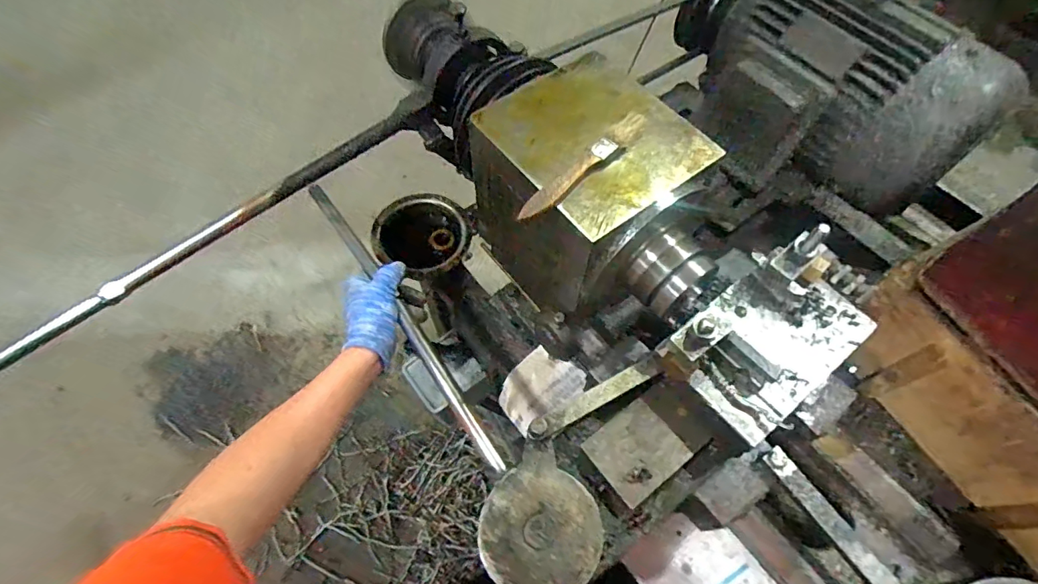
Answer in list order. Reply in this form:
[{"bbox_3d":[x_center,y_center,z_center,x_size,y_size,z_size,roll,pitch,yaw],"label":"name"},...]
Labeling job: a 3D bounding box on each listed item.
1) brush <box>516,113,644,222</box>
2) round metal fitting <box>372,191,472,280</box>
[{"bbox_3d":[0.054,-0.107,0.410,0.146,0.014,0.020,-41,70,-20],"label":"brush"},{"bbox_3d":[-0.135,-0.082,0.678,0.126,0.039,0.129,0,62,-1],"label":"round metal fitting"}]

